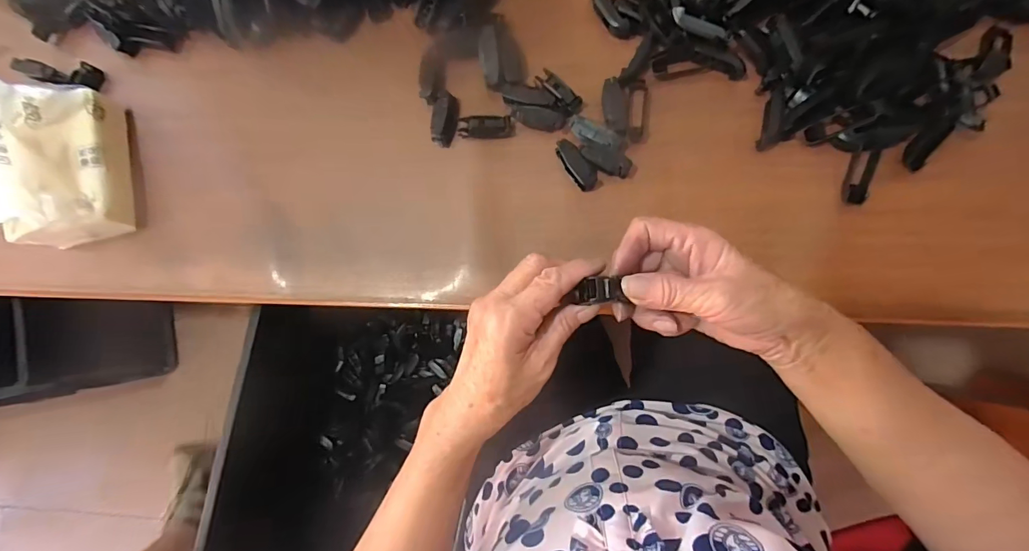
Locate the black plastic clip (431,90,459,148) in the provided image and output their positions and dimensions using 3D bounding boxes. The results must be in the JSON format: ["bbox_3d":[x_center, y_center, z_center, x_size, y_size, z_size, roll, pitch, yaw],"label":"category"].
[{"bbox_3d":[-0.065,-0.145,0.407,0.022,0.014,0.048,11,103,8],"label":"black plastic clip"}]

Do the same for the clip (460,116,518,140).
[{"bbox_3d":[-0.025,-0.133,0.401,0.049,0.017,0.022,4,88,7],"label":"clip"}]

